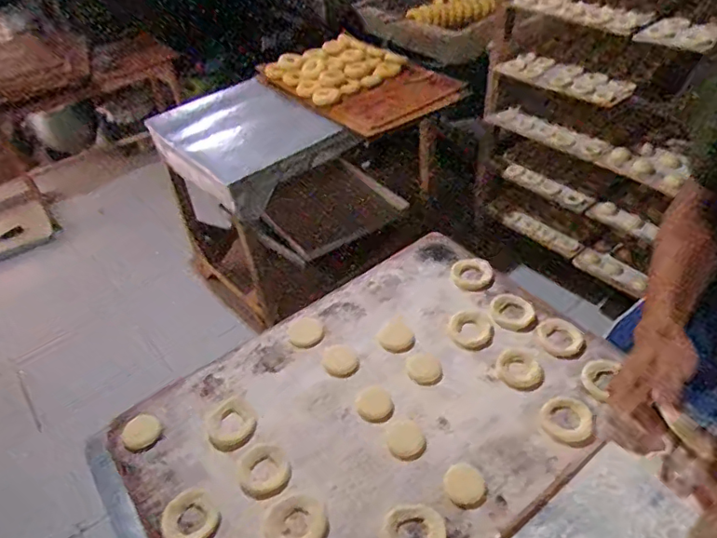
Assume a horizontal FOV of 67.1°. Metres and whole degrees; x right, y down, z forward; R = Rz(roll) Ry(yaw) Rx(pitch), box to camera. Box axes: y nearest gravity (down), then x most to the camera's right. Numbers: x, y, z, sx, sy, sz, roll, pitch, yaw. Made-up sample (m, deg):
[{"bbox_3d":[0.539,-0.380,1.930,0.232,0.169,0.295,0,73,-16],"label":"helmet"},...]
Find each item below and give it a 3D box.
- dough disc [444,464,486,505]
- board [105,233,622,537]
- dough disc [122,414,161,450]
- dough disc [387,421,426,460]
[{"bbox_3d":[0.121,0.244,0.615,0.045,0.004,0.044,-2,41,2],"label":"dough disc"},{"bbox_3d":[0.022,0.174,0.702,0.583,0.018,0.422,-29,46,-26],"label":"board"},{"bbox_3d":[-0.283,0.207,0.700,0.045,0.008,0.048,-2,41,2],"label":"dough disc"},{"bbox_3d":[0.059,0.208,0.658,0.042,0.009,0.049,5,42,10],"label":"dough disc"}]

